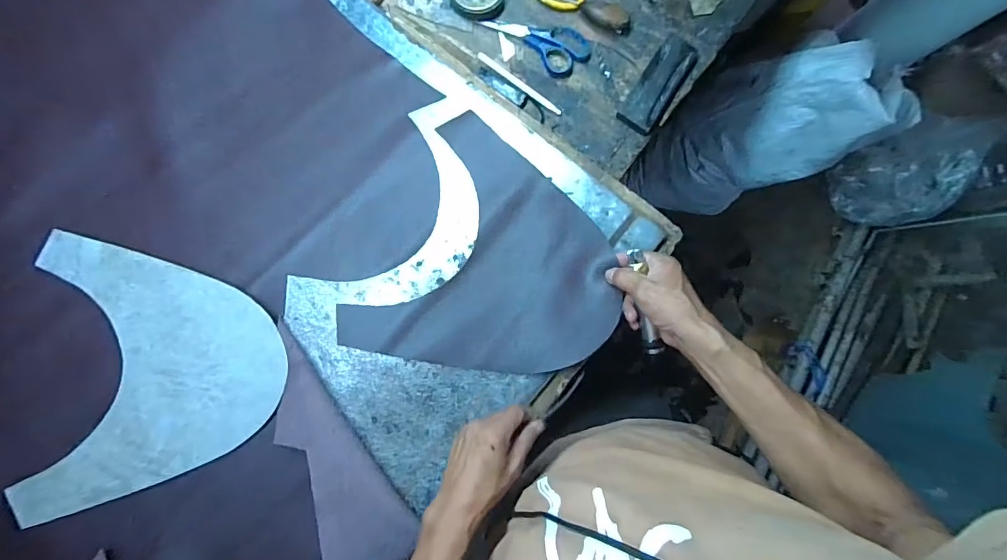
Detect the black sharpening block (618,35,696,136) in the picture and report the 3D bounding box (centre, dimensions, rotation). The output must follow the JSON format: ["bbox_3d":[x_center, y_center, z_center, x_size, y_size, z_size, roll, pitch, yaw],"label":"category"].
[{"bbox_3d":[0.222,-0.277,0.642,0.054,0.014,0.153,34,82,2],"label":"black sharpening block"}]

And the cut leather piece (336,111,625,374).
[{"bbox_3d":[-0.007,-0.010,0.559,0.290,0.061,0.315,30,81,2],"label":"cut leather piece"}]

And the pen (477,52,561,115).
[{"bbox_3d":[0.022,-0.280,0.645,0.145,0.007,0.013,41,82,3],"label":"pen"}]

